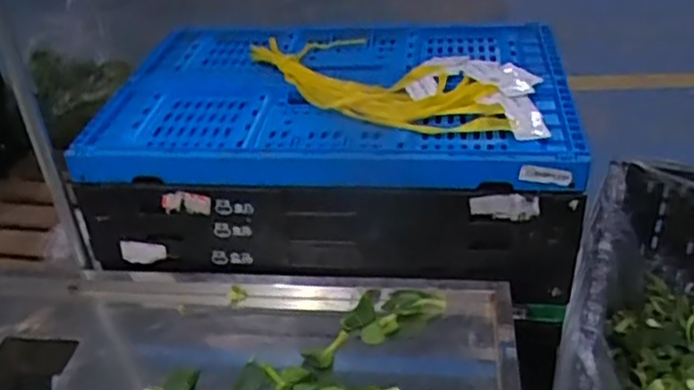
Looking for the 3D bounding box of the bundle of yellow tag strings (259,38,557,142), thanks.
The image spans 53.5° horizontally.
[{"bbox_3d":[0.048,-0.156,0.896,0.430,0.034,0.198,11,38,22],"label":"bundle of yellow tag strings"}]

